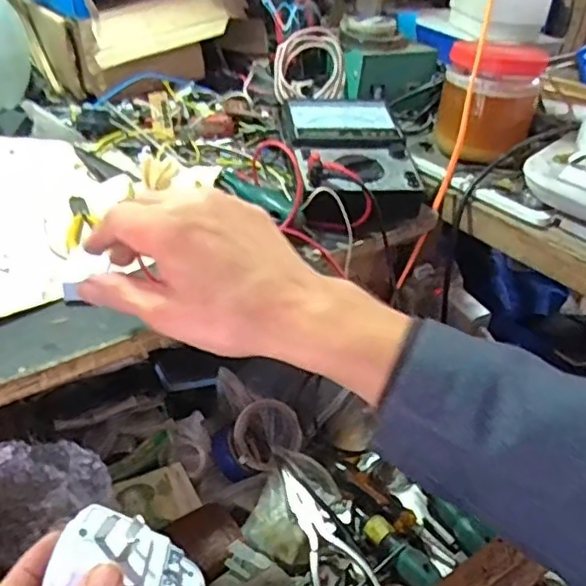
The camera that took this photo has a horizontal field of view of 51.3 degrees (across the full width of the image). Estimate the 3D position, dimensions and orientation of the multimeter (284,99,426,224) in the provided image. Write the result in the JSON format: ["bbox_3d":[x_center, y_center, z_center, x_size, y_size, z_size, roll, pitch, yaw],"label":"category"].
[{"bbox_3d":[0.054,-0.129,0.583,0.116,0.049,0.186,-3,37,-11],"label":"multimeter"}]

